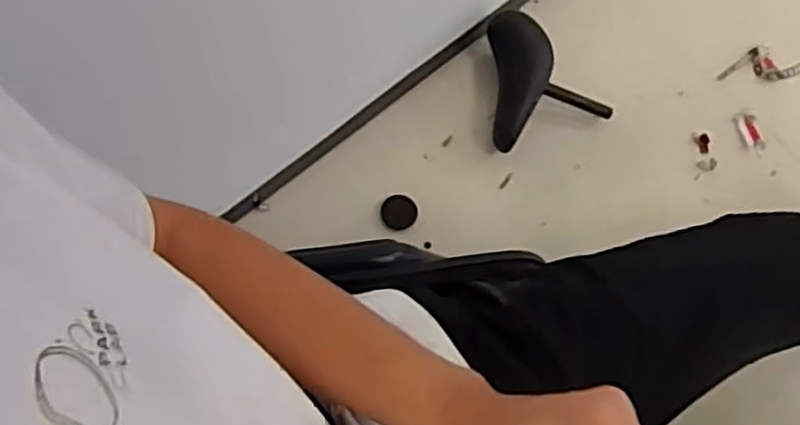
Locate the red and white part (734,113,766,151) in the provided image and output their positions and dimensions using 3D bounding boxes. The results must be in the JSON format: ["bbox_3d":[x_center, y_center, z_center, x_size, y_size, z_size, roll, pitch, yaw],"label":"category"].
[{"bbox_3d":[0.596,-0.137,1.294,0.038,0.008,0.070,-9,70,-6],"label":"red and white part"}]

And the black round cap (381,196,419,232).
[{"bbox_3d":[-0.001,0.000,1.177,0.055,0.010,0.057,1,69,-2],"label":"black round cap"}]

